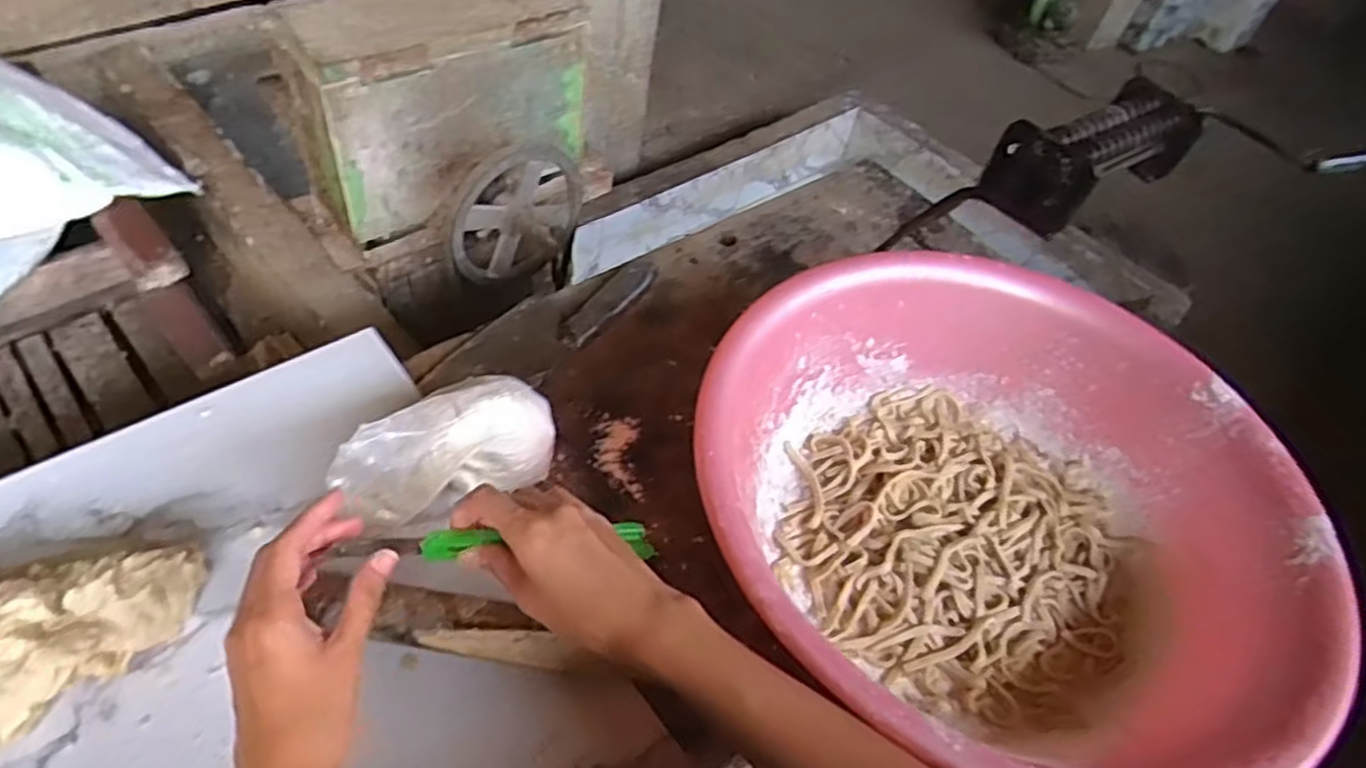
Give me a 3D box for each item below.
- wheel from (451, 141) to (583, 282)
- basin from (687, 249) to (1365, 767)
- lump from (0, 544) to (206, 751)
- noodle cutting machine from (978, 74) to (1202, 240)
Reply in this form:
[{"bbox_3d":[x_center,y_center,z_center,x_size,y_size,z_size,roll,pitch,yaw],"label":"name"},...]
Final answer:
[{"bbox_3d":[-0.209,-0.221,0.979,0.210,0.179,0.056,-28,60,-31],"label":"wheel"},{"bbox_3d":[0.213,0.087,0.538,0.401,0.112,0.392,3,47,-4],"label":"basin"},{"bbox_3d":[-0.372,0.145,0.430,0.085,0.075,0.171,30,53,16],"label":"lump"},{"bbox_3d":[0.303,-0.171,0.564,0.175,0.062,0.071,-29,57,-28],"label":"noodle cutting machine"}]

